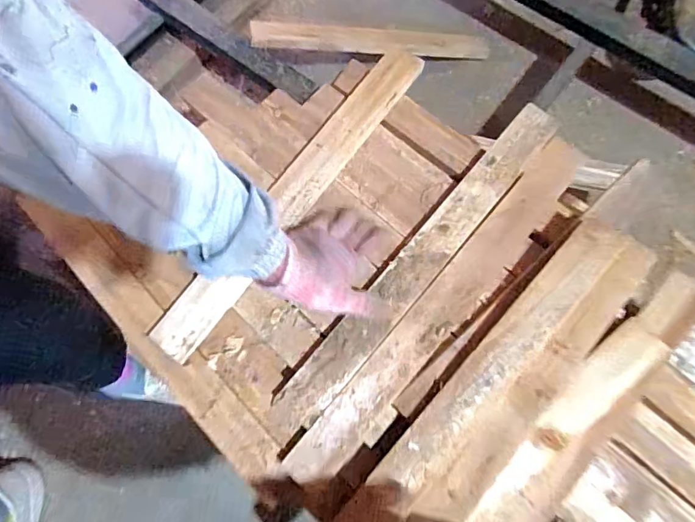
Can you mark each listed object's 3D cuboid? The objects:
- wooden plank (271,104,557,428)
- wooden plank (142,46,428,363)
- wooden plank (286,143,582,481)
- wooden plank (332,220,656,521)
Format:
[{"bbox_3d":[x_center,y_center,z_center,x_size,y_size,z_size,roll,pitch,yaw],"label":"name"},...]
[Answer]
[{"bbox_3d":[0.093,-0.006,0.567,0.048,0.015,0.485,41,80,9],"label":"wooden plank"},{"bbox_3d":[-0.067,-0.089,0.601,0.056,0.019,0.496,35,79,12],"label":"wooden plank"},{"bbox_3d":[0.118,0.050,0.557,0.064,0.017,0.502,41,79,0],"label":"wooden plank"},{"bbox_3d":[0.153,0.160,0.508,0.104,0.034,0.493,44,82,12],"label":"wooden plank"}]

